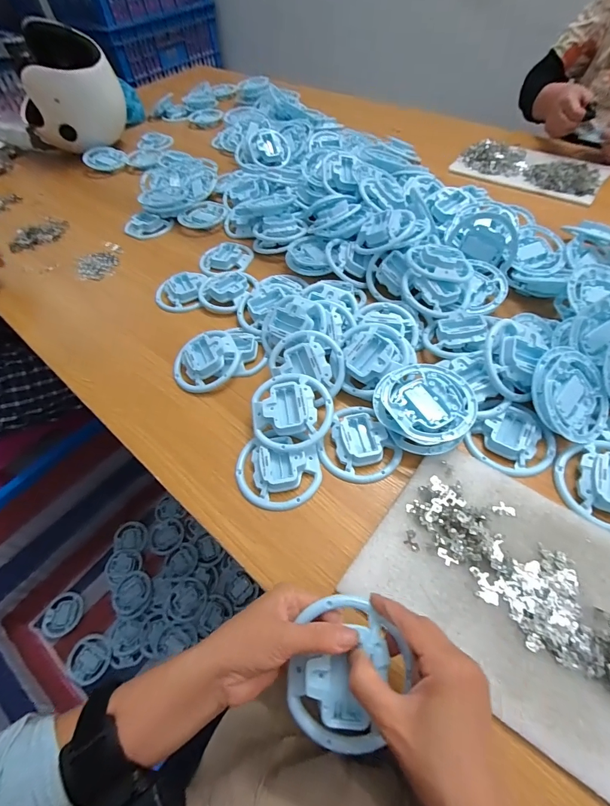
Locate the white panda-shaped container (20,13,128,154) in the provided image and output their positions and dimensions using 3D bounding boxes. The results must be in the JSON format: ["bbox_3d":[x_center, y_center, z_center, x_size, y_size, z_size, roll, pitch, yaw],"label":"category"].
[{"bbox_3d":[-0.605,-0.787,0.935,0.196,0.256,0.216,23,60,19],"label":"white panda-shaped container"}]

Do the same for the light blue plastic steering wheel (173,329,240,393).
[{"bbox_3d":[-0.143,-0.061,0.527,0.097,0.033,0.087,-23,57,-12],"label":"light blue plastic steering wheel"}]

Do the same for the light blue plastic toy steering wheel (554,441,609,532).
[{"bbox_3d":[0.332,0.085,0.392,0.095,0.020,0.101,-2,55,3],"label":"light blue plastic toy steering wheel"}]

